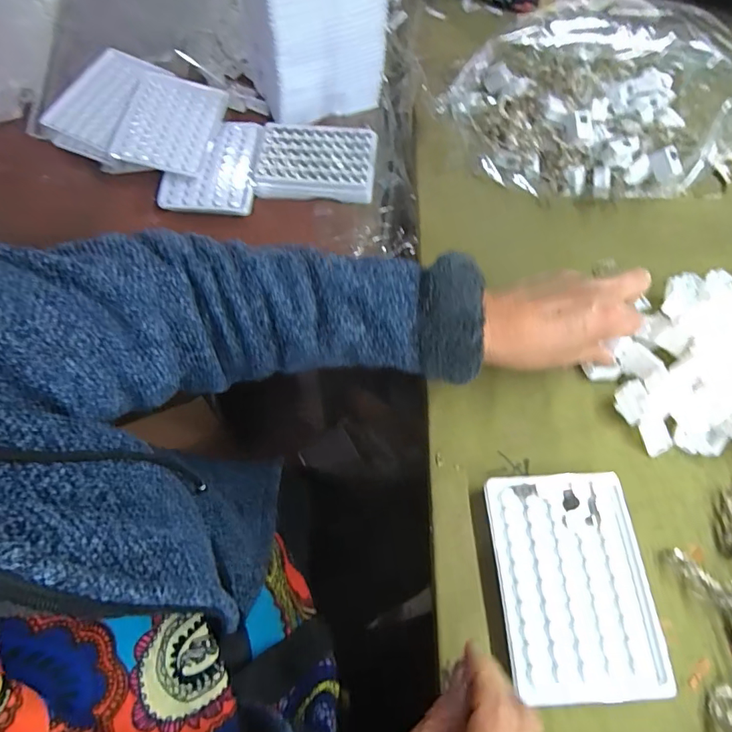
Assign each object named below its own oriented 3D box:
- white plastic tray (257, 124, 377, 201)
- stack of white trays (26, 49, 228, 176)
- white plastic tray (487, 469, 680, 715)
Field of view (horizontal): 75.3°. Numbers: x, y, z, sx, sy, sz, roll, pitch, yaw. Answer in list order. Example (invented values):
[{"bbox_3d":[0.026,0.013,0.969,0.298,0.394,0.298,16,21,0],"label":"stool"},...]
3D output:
[{"bbox_3d":[-0.055,-0.224,0.522,0.126,0.027,0.086,3,65,0],"label":"white plastic tray"},{"bbox_3d":[-0.254,-0.278,0.532,0.199,0.034,0.139,21,66,8],"label":"stack of white trays"},{"bbox_3d":[0.135,0.139,0.308,0.096,0.014,0.131,-2,65,-2],"label":"white plastic tray"}]

